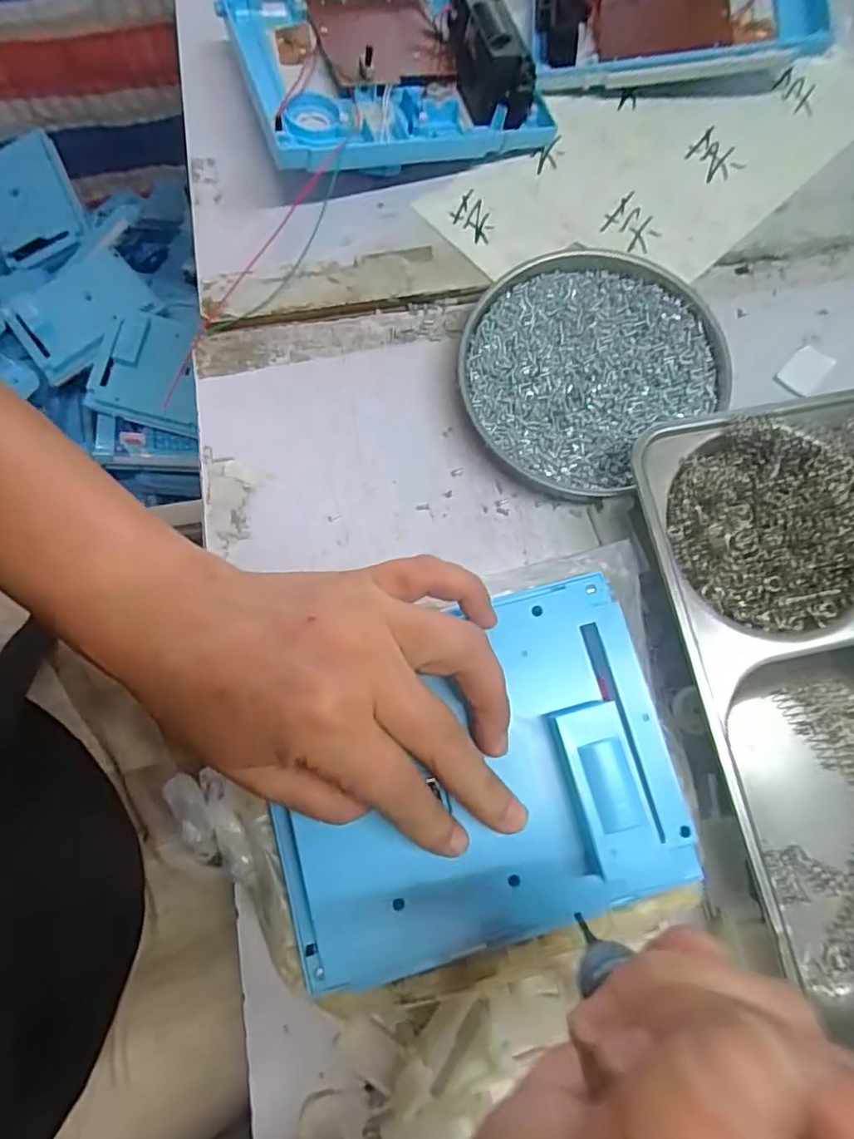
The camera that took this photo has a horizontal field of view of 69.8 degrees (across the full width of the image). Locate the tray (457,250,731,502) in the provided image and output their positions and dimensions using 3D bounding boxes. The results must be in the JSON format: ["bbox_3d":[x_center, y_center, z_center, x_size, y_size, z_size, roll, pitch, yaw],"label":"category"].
[{"bbox_3d":[0.084,-0.108,0.328,0.131,0.017,0.123,0,76,1],"label":"tray"}]

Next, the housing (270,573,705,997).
[{"bbox_3d":[0.017,0.079,0.239,0.158,0.025,0.122,-16,77,-3],"label":"housing"}]

